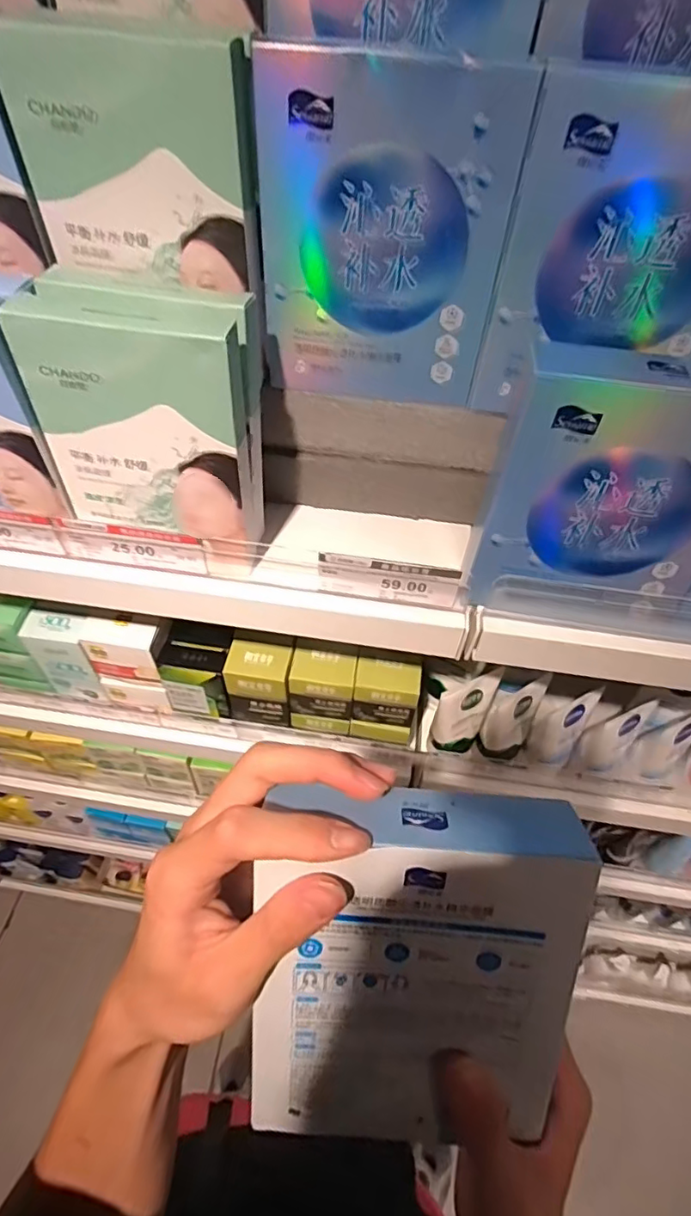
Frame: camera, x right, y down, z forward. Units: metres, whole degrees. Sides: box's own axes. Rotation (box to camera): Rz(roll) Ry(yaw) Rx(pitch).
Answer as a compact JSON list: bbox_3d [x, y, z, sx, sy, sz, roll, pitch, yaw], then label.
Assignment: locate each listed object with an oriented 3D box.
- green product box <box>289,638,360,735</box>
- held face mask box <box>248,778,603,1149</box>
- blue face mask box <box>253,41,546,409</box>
[{"bbox_3d":[-0.022,0.083,0.573,0.063,0.093,0.052,9,52,3],"label":"green product box"},{"bbox_3d":[0.030,0.168,0.259,0.138,0.182,0.033,6,15,1],"label":"held face mask box"},{"bbox_3d":[0.020,-0.208,0.327,0.136,0.170,0.023,13,52,7],"label":"blue face mask box"}]

